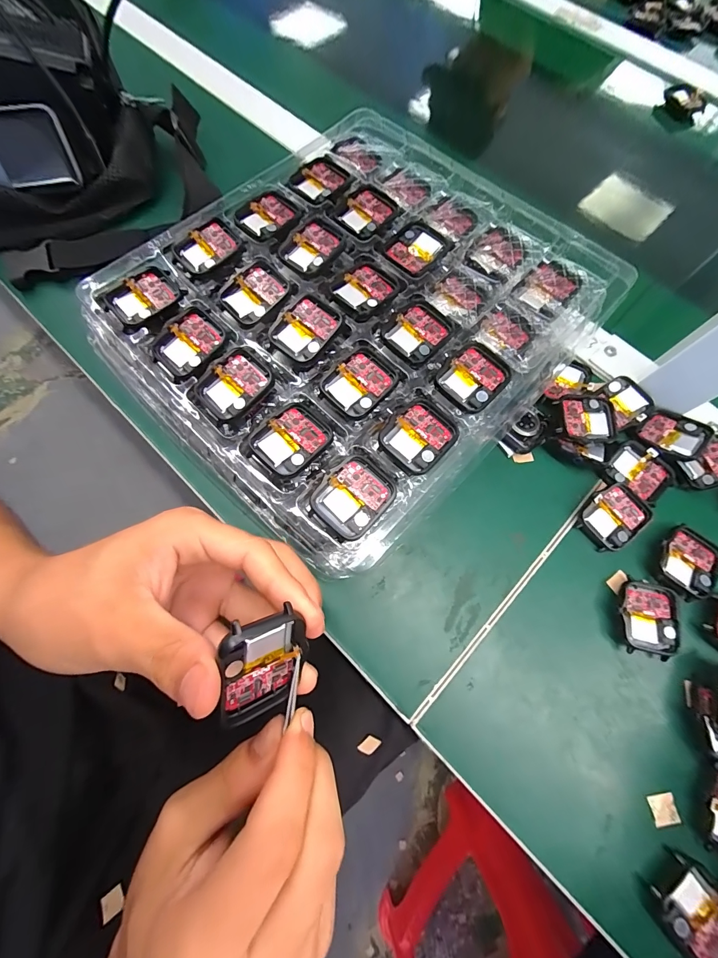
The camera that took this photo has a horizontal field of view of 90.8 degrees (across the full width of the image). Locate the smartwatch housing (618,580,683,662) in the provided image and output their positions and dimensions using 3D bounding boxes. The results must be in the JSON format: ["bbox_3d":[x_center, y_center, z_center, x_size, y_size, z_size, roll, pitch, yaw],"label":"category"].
[{"bbox_3d":[0.191,0.092,0.236,0.040,0.010,0.046,15,72,4],"label":"smartwatch housing"}]

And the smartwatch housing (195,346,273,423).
[{"bbox_3d":[-0.076,-0.058,0.220,0.044,0.008,0.036,-42,78,-14],"label":"smartwatch housing"}]

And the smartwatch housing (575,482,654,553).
[{"bbox_3d":[0.182,0.027,0.254,0.045,0.009,0.038,-41,80,-1],"label":"smartwatch housing"}]

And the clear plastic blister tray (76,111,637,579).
[{"bbox_3d":[-0.001,-0.118,0.269,0.261,0.066,0.302,44,76,12],"label":"clear plastic blister tray"}]

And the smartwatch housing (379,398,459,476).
[{"bbox_3d":[0.037,-0.027,0.218,0.039,0.005,0.046,43,76,11],"label":"smartwatch housing"}]

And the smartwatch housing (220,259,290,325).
[{"bbox_3d":[-0.069,-0.126,0.240,0.036,0.008,0.043,43,76,11],"label":"smartwatch housing"}]

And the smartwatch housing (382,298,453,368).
[{"bbox_3d":[0.040,-0.099,0.236,0.036,0.004,0.044,44,76,11],"label":"smartwatch housing"}]

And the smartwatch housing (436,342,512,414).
[{"bbox_3d":[0.076,-0.066,0.229,0.045,0.006,0.037,-43,79,-14],"label":"smartwatch housing"}]

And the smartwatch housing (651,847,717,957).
[{"bbox_3d":[0.184,0.234,0.190,0.035,0.011,0.046,-35,76,-12],"label":"smartwatch housing"}]

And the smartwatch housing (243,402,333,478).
[{"bbox_3d":[-0.040,-0.023,0.210,0.036,0.006,0.047,41,75,10],"label":"smartwatch housing"}]

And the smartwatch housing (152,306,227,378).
[{"bbox_3d":[-0.108,-0.087,0.227,0.043,0.011,0.035,-40,78,-13],"label":"smartwatch housing"}]

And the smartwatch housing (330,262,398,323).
[{"bbox_3d":[0.003,-0.130,0.243,0.036,0.004,0.046,38,75,10],"label":"smartwatch housing"}]

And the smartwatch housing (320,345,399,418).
[{"bbox_3d":[0.001,-0.062,0.223,0.043,0.006,0.036,-43,79,-14],"label":"smartwatch housing"}]

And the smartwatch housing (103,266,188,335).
[{"bbox_3d":[-0.143,-0.121,0.237,0.047,0.007,0.035,-42,78,-14],"label":"smartwatch housing"}]

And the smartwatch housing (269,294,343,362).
[{"bbox_3d":[-0.034,-0.098,0.230,0.034,0.010,0.041,39,75,10],"label":"smartwatch housing"}]

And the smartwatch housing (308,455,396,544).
[{"bbox_3d":[-0.003,0.011,0.204,0.037,0.010,0.046,42,75,11],"label":"smartwatch housing"}]

